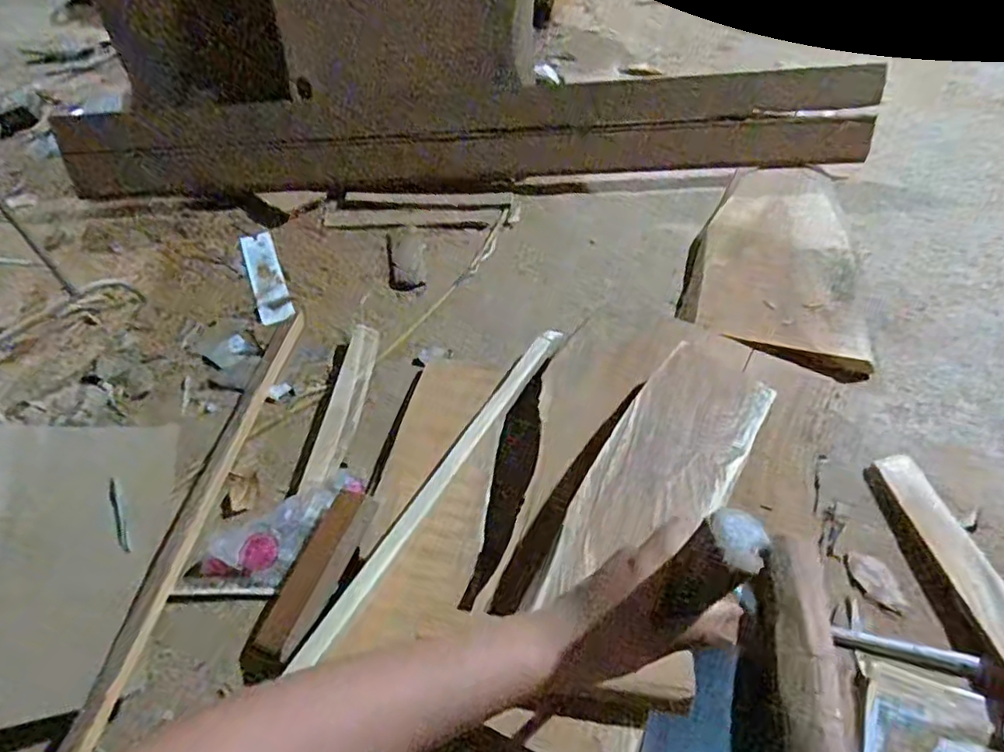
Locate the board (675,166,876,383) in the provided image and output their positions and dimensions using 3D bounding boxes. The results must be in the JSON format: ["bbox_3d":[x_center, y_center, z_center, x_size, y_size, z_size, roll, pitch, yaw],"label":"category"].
[{"bbox_3d":[0.434,-0.195,0.962,0.257,0.040,0.475,13,54,14],"label":"board"}]

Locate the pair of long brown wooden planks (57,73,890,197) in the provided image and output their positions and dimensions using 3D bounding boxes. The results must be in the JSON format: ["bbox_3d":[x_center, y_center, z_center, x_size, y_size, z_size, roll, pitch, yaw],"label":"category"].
[{"bbox_3d":[-0.078,-0.424,1.111,1.444,0.139,0.102,-1,52,3],"label":"pair of long brown wooden planks"}]

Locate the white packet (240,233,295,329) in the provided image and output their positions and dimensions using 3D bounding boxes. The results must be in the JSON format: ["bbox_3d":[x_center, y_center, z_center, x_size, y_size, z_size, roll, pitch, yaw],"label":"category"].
[{"bbox_3d":[-0.391,-0.167,1.011,0.050,0.009,0.223,-21,53,-12],"label":"white packet"}]

